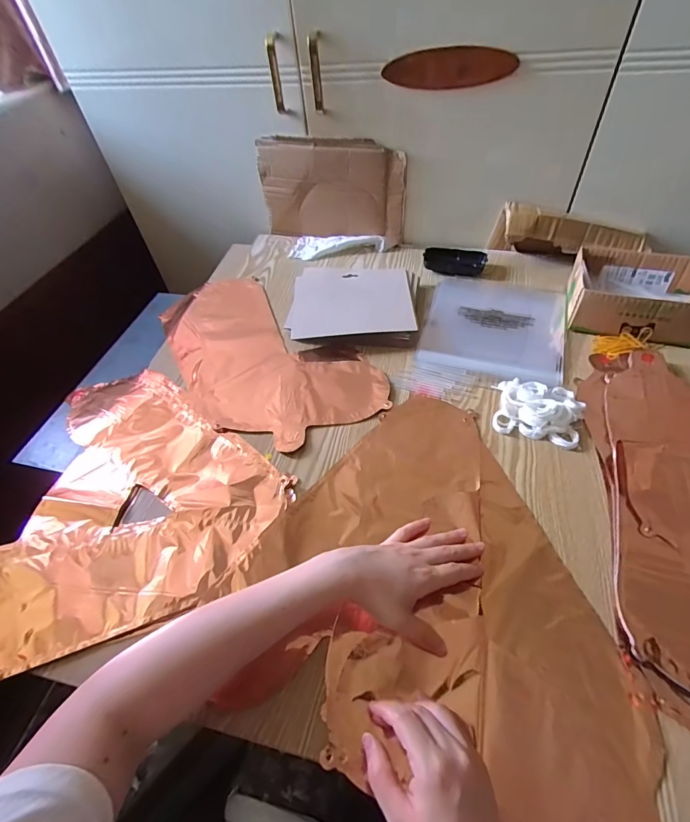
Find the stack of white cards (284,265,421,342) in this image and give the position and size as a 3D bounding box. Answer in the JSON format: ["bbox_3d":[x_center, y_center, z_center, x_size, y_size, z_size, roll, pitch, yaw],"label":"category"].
[{"bbox_3d":[0.012,-0.177,0.670,0.206,0.031,0.179,1,51,7],"label":"stack of white cards"}]

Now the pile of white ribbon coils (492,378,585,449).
[{"bbox_3d":[0.246,-0.005,0.514,0.099,0.025,0.086,14,54,16],"label":"pile of white ribbon coils"}]

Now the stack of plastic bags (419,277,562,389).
[{"bbox_3d":[0.233,-0.140,0.635,0.206,0.009,0.229,15,54,17],"label":"stack of plastic bags"}]

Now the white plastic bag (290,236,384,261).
[{"bbox_3d":[-0.017,-0.322,0.794,0.178,0.023,0.067,9,52,12],"label":"white plastic bag"}]

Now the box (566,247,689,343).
[{"bbox_3d":[0.436,-0.173,0.602,0.179,0.064,0.142,14,54,16],"label":"box"}]

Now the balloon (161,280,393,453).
[{"bbox_3d":[-0.147,-0.089,0.642,0.225,0.019,0.434,-36,56,-22],"label":"balloon"}]

